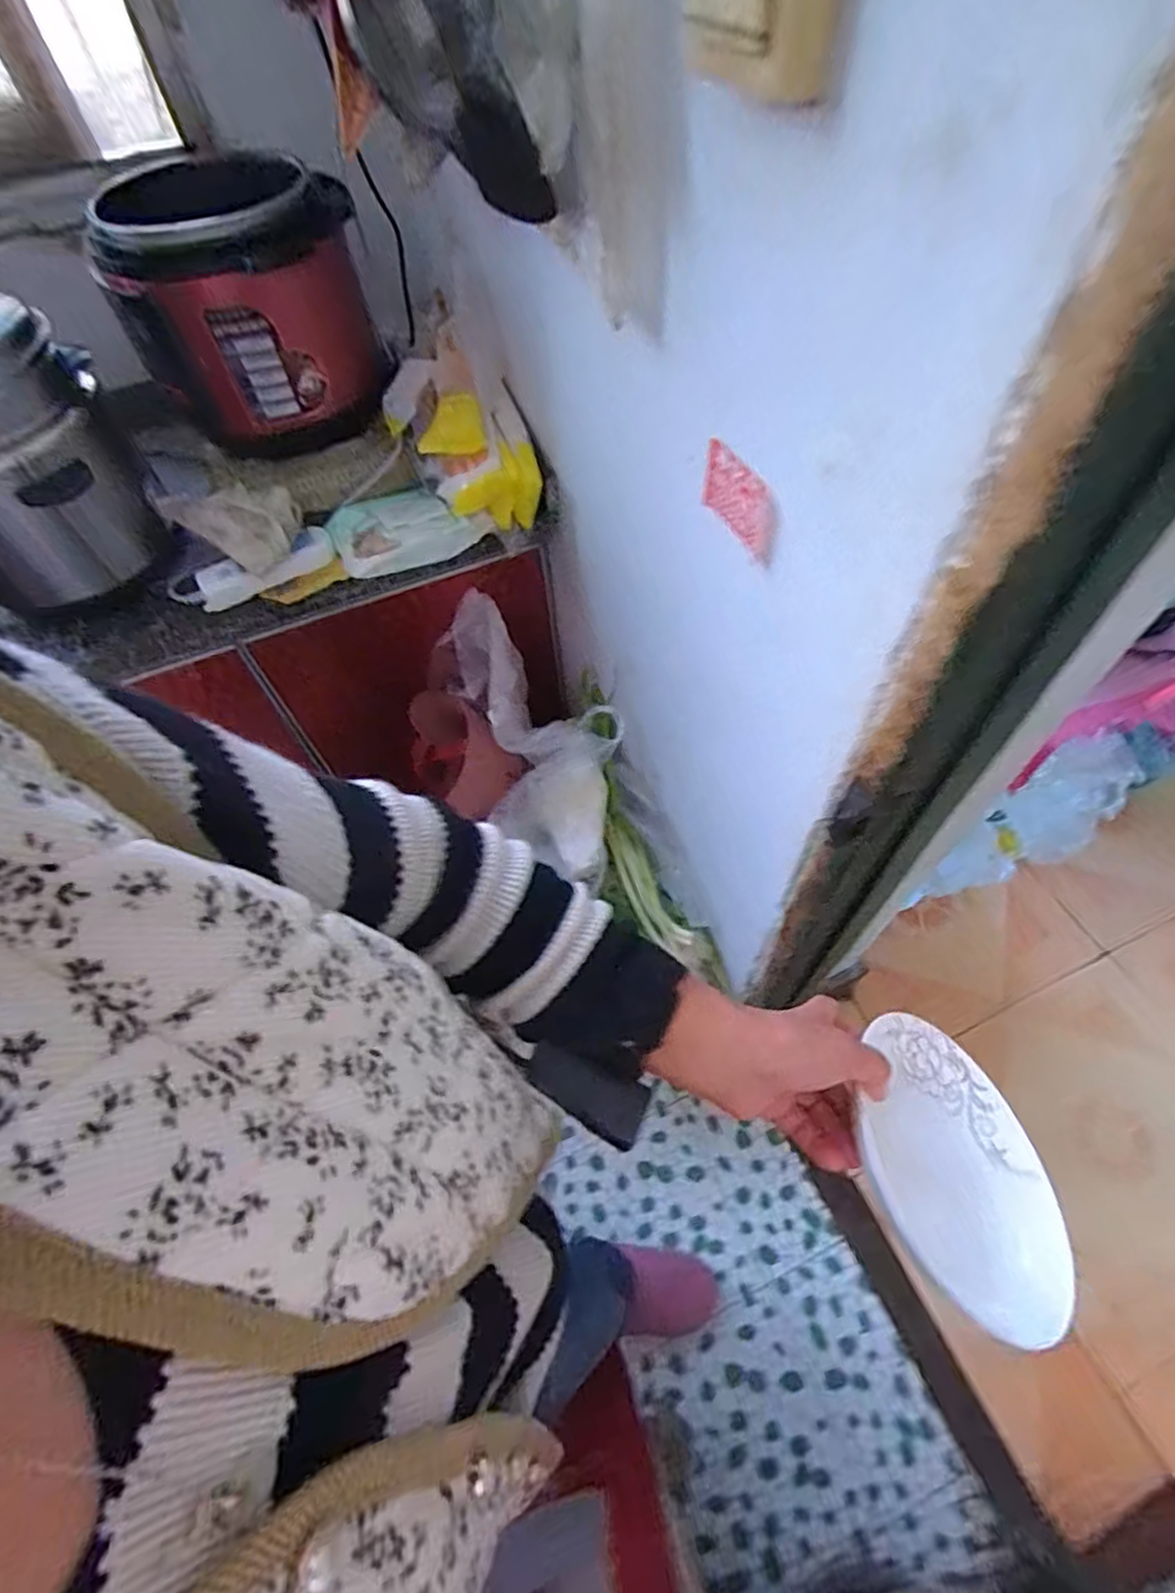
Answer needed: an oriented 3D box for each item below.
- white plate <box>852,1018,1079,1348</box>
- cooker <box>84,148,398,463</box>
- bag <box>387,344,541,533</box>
[{"bbox_3d":[0.239,0.237,0.434,0.162,0.030,0.161,19,39,-17],"label":"white plate"},{"bbox_3d":[-0.393,-0.575,0.808,0.265,0.237,0.258,-34,62,-16],"label":"cooker"},{"bbox_3d":[-0.148,-0.452,0.848,0.123,0.079,0.233,-43,98,-20],"label":"bag"}]

